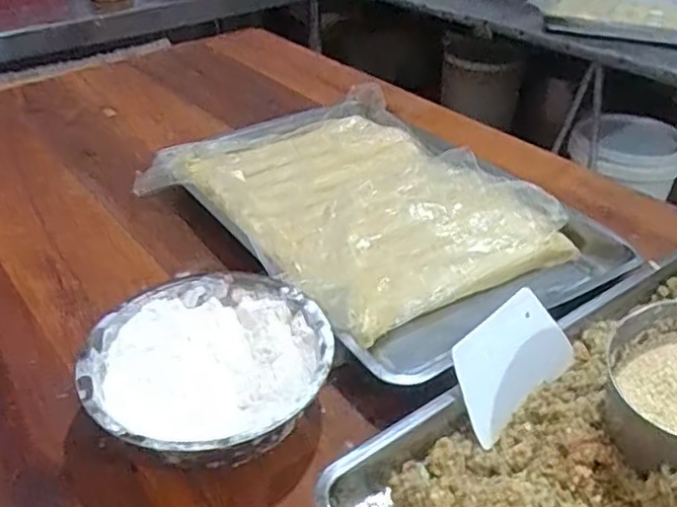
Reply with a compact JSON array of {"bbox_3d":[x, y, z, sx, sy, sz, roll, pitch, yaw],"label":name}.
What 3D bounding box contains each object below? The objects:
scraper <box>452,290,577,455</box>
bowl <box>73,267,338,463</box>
[{"bbox_3d":[0.163,0.102,0.616,0.137,0.092,0.006,-34,8,-25],"label":"scraper"},{"bbox_3d":[-0.123,0.112,0.616,0.217,0.078,0.218,2,37,-2],"label":"bowl"}]

